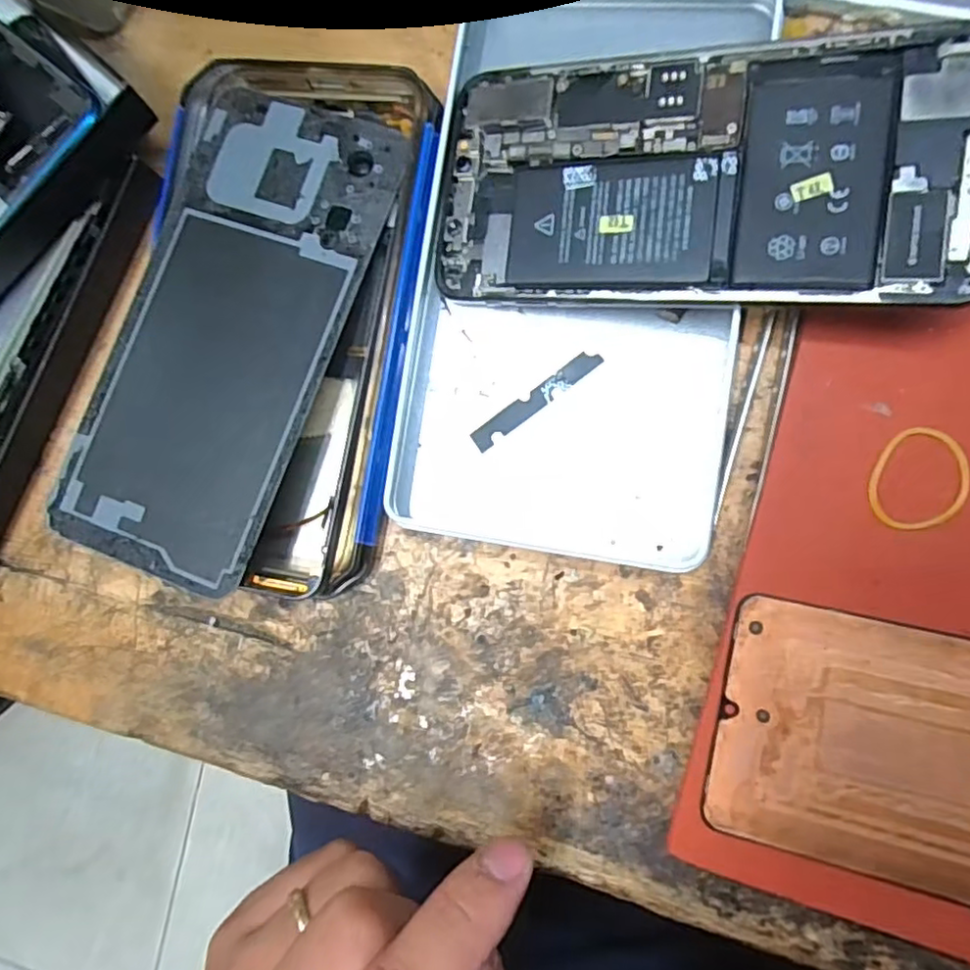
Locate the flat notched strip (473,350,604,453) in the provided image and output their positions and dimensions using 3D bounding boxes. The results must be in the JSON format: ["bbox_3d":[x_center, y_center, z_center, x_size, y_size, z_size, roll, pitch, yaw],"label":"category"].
[{"bbox_3d":[0.017,-0.028,0.208,0.048,0.004,0.007,-37,89,3],"label":"flat notched strip"}]

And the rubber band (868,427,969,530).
[{"bbox_3d":[0.125,-0.001,0.183,0.025,0.004,0.030,23,91,10],"label":"rubber band"}]

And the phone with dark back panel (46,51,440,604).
[{"bbox_3d":[-0.073,-0.057,0.207,0.097,0.024,0.174,10,89,10],"label":"phone with dark back panel"}]

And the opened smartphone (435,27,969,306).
[{"bbox_3d":[0.061,-0.091,0.189,0.153,0.004,0.073,6,88,18],"label":"opened smartphone"}]

